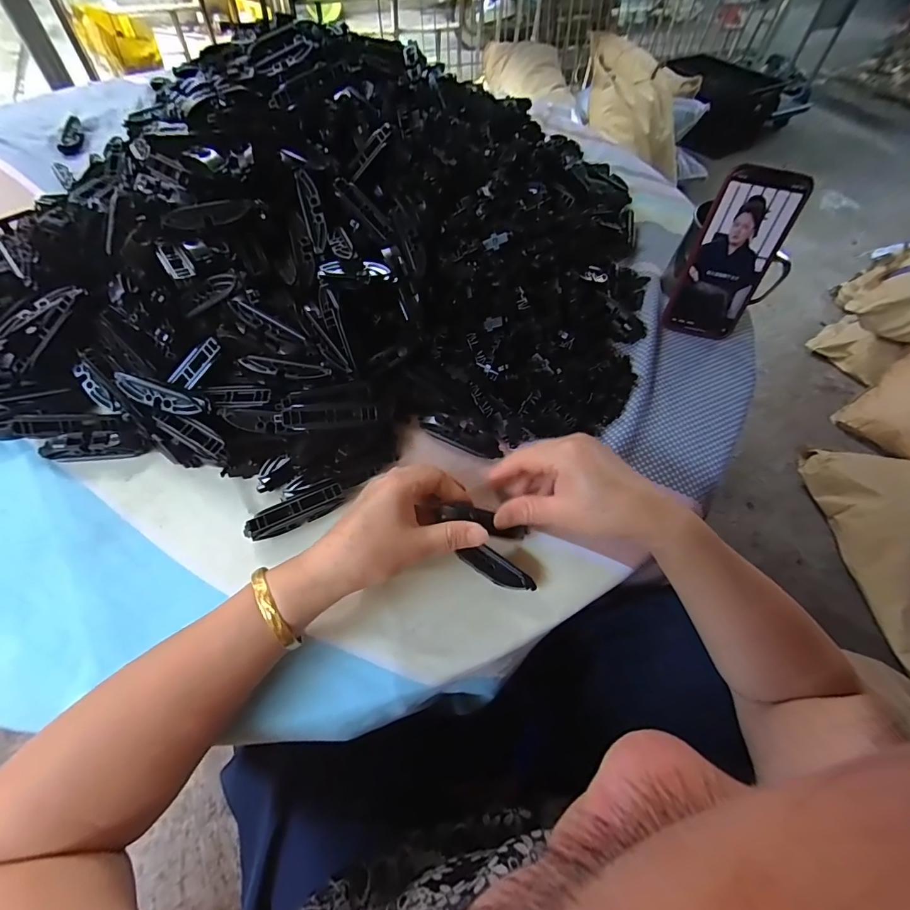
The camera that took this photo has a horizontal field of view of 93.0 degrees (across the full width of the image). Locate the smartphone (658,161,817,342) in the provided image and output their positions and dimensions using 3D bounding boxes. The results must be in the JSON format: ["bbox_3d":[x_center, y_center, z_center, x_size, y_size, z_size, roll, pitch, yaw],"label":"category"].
[{"bbox_3d":[0.282,-0.200,0.442,0.078,0.156,0.018,16,38,7],"label":"smartphone"}]

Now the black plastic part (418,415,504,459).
[{"bbox_3d":[0.006,-0.020,0.392,0.078,0.016,0.024,20,57,9],"label":"black plastic part"}]

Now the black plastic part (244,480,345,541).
[{"bbox_3d":[-0.125,0.044,0.340,0.075,0.016,0.018,-25,61,-20],"label":"black plastic part"}]

